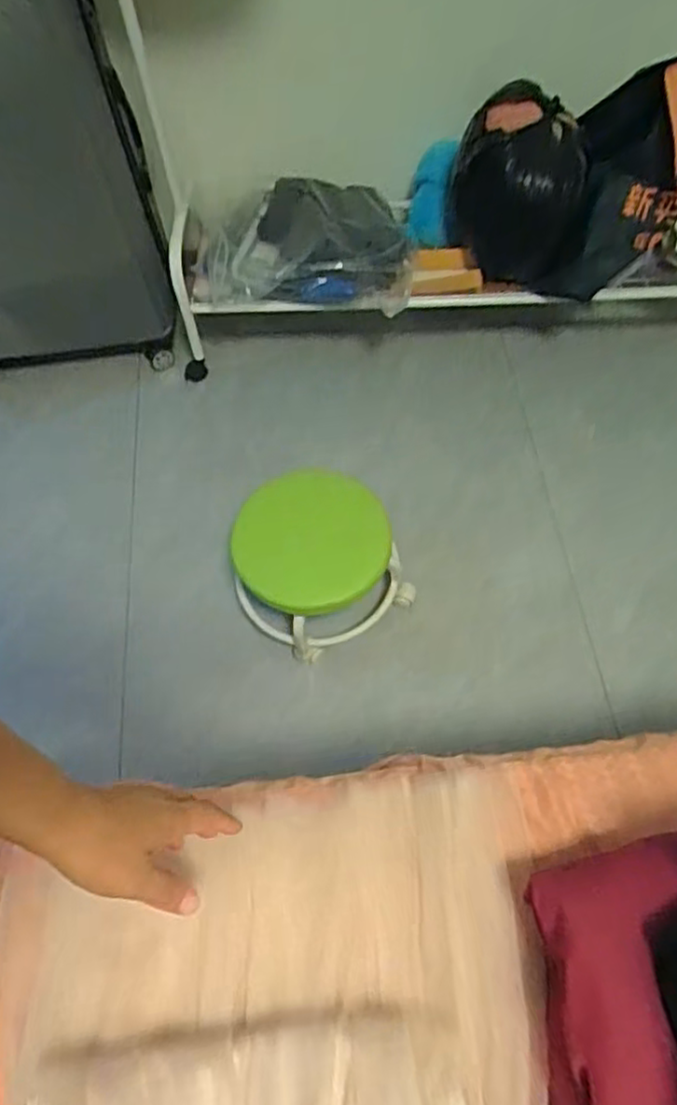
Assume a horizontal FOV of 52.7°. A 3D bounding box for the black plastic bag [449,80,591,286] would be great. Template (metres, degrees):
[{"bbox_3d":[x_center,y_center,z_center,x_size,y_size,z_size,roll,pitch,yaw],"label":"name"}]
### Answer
[{"bbox_3d":[0.311,-0.644,1.199,0.227,0.230,0.222,5,62,6],"label":"black plastic bag"}]

